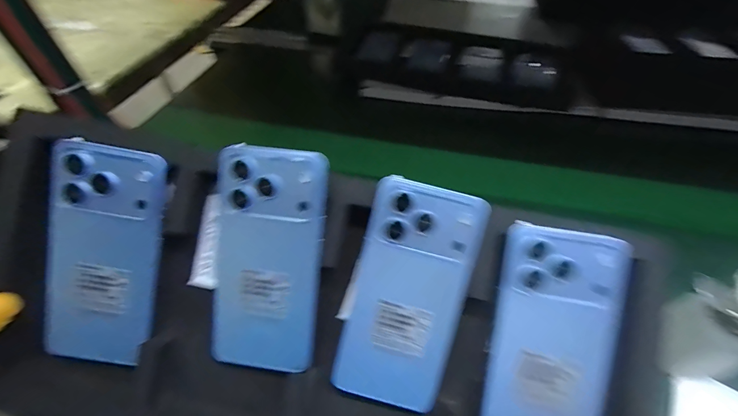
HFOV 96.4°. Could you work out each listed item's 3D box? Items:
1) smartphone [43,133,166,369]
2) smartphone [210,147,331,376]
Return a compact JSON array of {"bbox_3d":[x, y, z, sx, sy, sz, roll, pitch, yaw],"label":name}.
[{"bbox_3d":[-0.196,0.036,0.244,0.072,0.163,0.007,10,9,-6],"label":"smartphone"},{"bbox_3d":[-0.076,0.039,0.245,0.081,0.164,0.012,7,8,4],"label":"smartphone"}]

